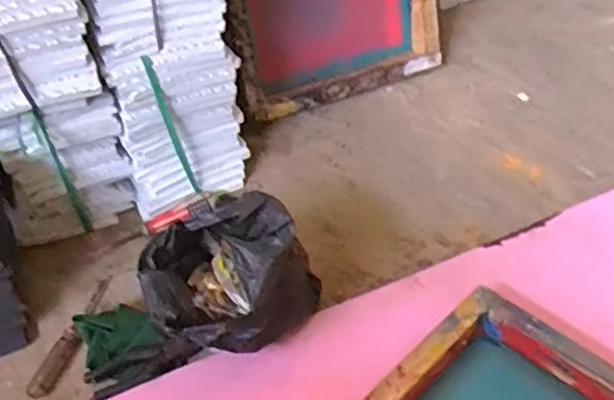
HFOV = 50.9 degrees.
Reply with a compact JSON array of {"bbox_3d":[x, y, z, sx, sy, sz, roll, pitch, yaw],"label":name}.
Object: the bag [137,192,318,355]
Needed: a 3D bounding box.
[{"bbox_3d":[-0.082,0.087,0.720,0.187,0.129,0.157,-26,49,-19],"label":"bag"}]

